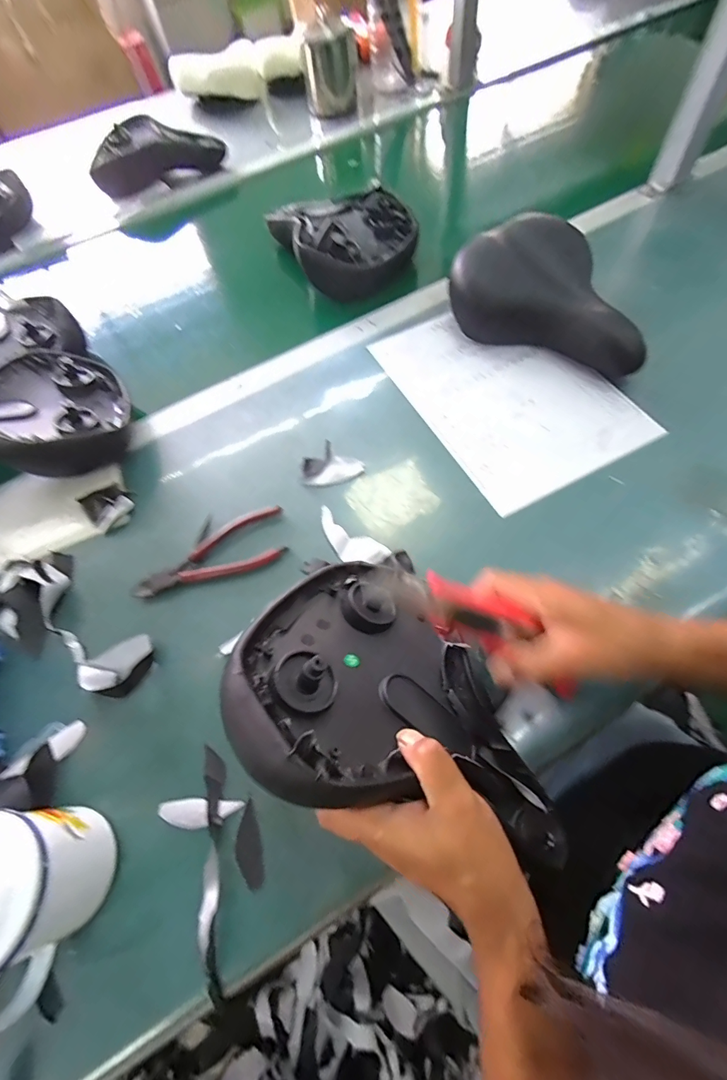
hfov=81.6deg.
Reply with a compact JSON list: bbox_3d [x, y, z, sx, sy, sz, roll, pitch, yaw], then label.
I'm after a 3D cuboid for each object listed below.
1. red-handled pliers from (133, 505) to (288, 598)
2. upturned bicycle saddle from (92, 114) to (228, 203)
[{"bbox_3d":[-0.151,0.014,0.416,0.151,0.008,0.064,-21,64,-4],"label":"red-handled pliers"},{"bbox_3d":[-0.392,-0.743,0.819,0.248,0.068,0.125,-10,63,1],"label":"upturned bicycle saddle"}]

